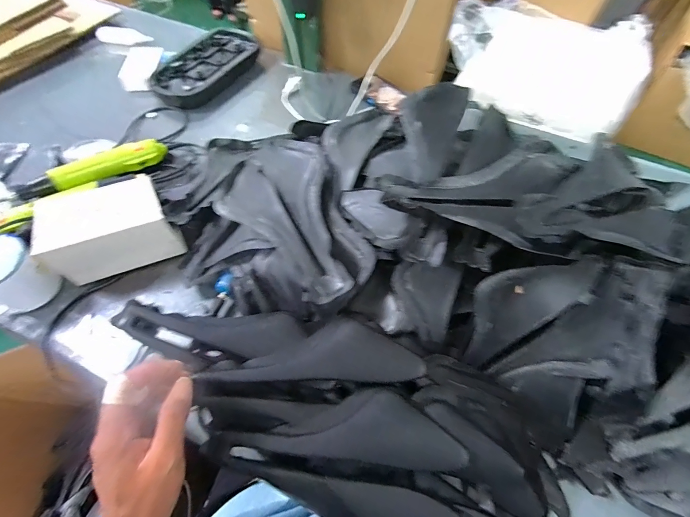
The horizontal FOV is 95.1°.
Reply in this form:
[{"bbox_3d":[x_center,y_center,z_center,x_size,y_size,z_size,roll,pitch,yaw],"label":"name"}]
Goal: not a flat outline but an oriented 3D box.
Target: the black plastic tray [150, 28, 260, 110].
[{"bbox_3d":[-0.324,-0.456,0.755,0.146,0.047,0.288,28,63,13],"label":"black plastic tray"}]

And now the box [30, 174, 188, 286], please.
[{"bbox_3d":[-0.349,-0.041,0.479,0.160,0.095,0.102,-24,64,-16],"label":"box"}]

